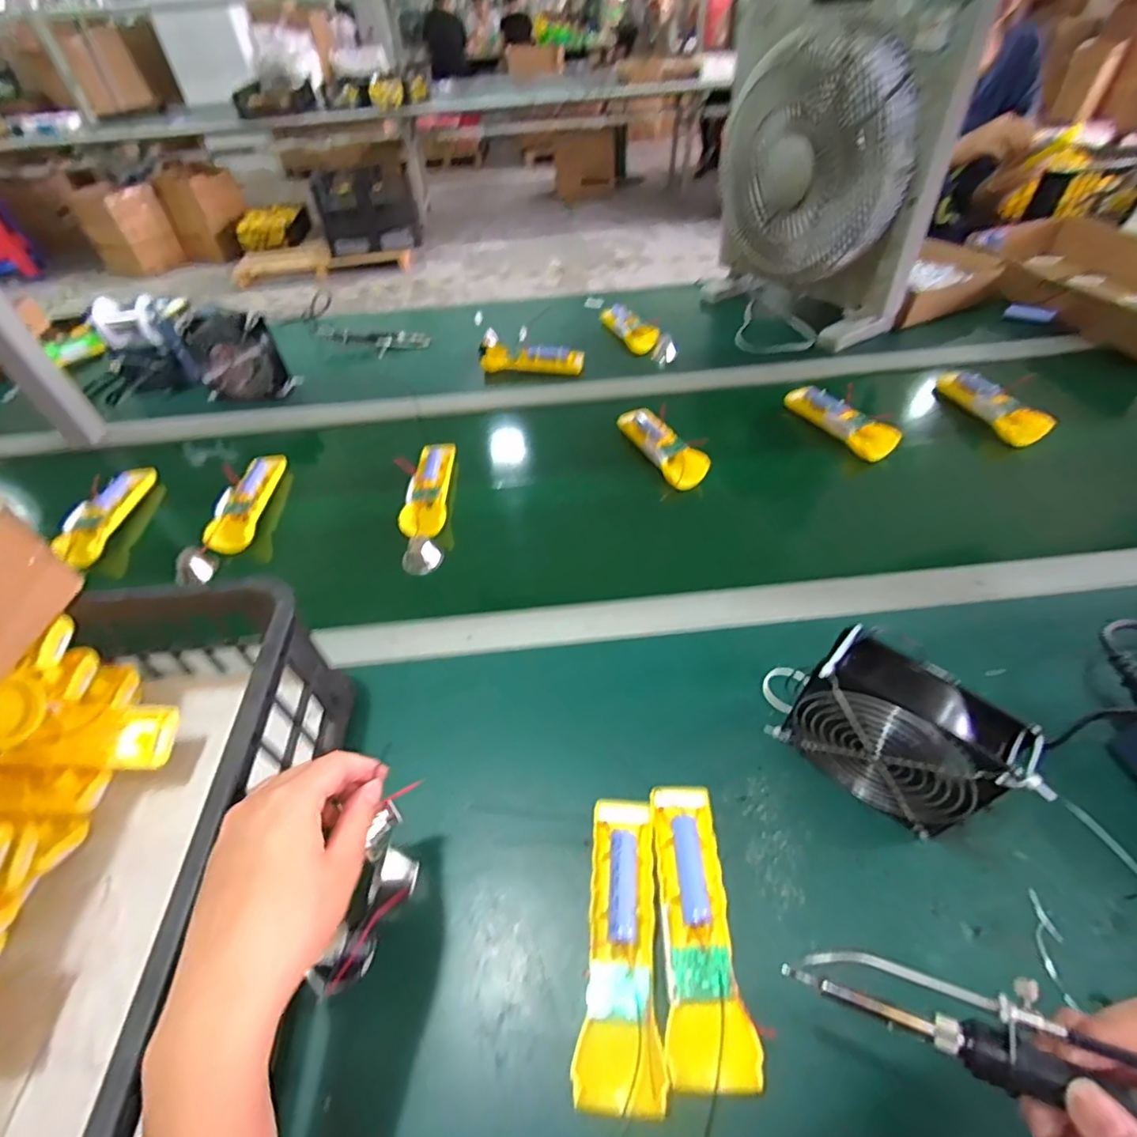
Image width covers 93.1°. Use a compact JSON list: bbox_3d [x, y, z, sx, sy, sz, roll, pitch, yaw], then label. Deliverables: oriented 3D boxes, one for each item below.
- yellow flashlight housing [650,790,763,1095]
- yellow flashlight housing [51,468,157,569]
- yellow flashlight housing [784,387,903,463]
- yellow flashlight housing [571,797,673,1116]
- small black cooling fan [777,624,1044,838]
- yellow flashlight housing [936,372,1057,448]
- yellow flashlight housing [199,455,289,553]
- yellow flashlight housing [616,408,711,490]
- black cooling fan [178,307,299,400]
[{"bbox_3d":[0.085,0.232,0.359,0.049,0.033,0.166,0,48,3],"label":"yellow flashlight housing"},{"bbox_3d":[-0.582,-0.066,0.671,0.053,0.024,0.178,-3,48,0],"label":"yellow flashlight housing"},{"bbox_3d":[0.371,-0.206,0.736,0.056,0.041,0.172,-21,50,-15],"label":"yellow flashlight housing"},{"bbox_3d":[0.036,0.239,0.355,0.048,0.034,0.165,3,48,6],"label":"yellow flashlight housing"},{"bbox_3d":[0.228,0.116,0.380,0.119,0.111,0.048,32,57,27],"label":"small black cooling fan"},{"bbox_3d":[0.574,-0.223,0.740,0.043,0.046,0.165,-20,50,-15],"label":"yellow flashlight housing"},{"bbox_3d":[-0.406,-0.086,0.682,0.050,0.033,0.158,-2,48,1],"label":"yellow flashlight housing"},{"bbox_3d":[0.123,-0.167,0.719,0.054,0.028,0.166,-20,50,-14],"label":"yellow flashlight housing"},{"bbox_3d":[-0.512,-0.324,0.840,0.128,0.128,0.046,-9,48,-5],"label":"black cooling fan"}]

